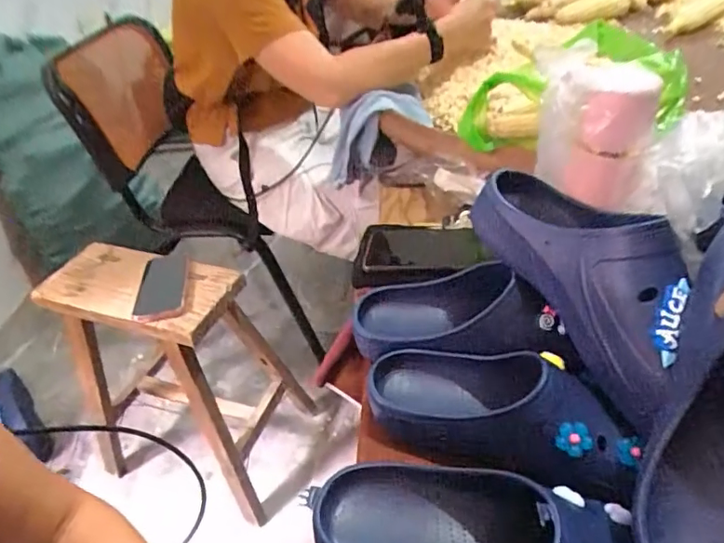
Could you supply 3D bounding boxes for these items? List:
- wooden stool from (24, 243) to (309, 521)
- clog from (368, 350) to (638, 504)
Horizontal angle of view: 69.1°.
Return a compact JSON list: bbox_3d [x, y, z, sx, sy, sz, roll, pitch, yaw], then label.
[{"bbox_3d":[-0.367,0.199,1.066,0.391,0.460,0.289,8,42,19],"label":"wooden stool"},{"bbox_3d":[0.107,0.106,0.438,0.217,0.080,0.092,10,42,21],"label":"clog"}]

